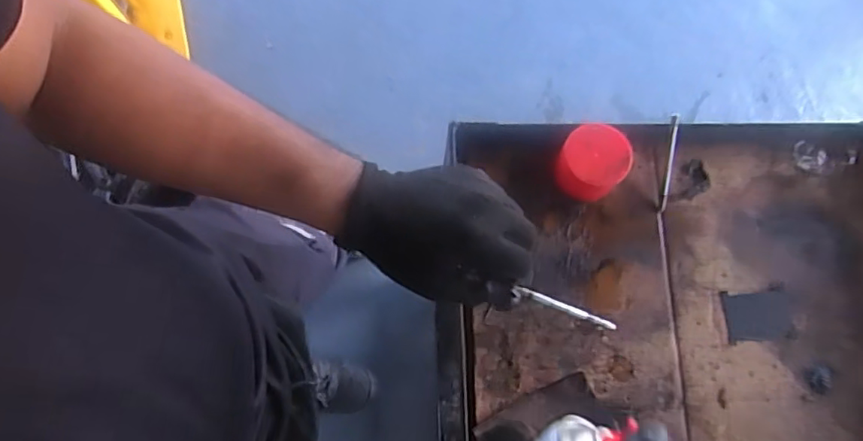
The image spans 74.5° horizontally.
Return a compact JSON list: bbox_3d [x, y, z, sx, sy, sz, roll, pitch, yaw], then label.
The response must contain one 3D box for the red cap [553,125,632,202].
[{"bbox_3d":[0.156,-0.055,0.560,0.062,0.057,0.062,0,76,-1],"label":"red cap"}]

